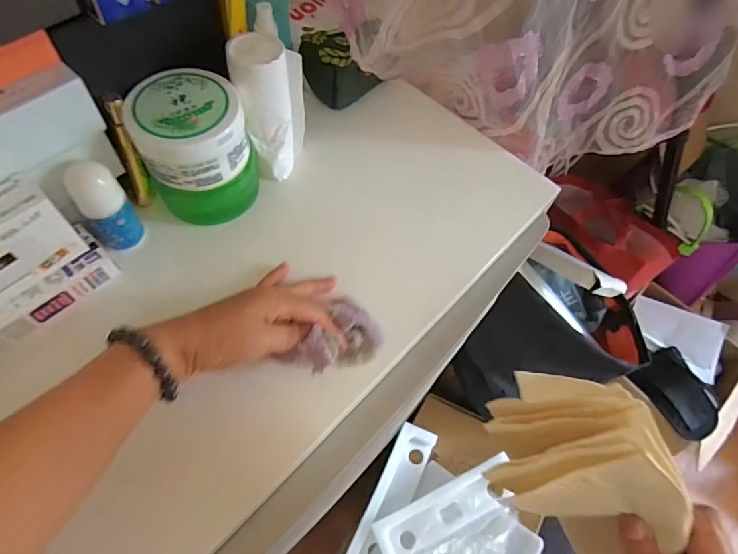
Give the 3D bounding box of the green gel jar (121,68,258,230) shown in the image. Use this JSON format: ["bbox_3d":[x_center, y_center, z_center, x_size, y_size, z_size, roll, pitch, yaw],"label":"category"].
[{"bbox_3d":[-0.157,-0.113,0.433,0.092,0.114,0.090,2,62,-4],"label":"green gel jar"}]

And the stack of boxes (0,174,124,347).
[{"bbox_3d":[-0.284,-0.007,0.368,0.051,0.104,0.123,42,66,16],"label":"stack of boxes"}]

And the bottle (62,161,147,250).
[{"bbox_3d":[-0.229,-0.061,0.408,0.032,0.084,0.035,2,62,-4],"label":"bottle"}]

